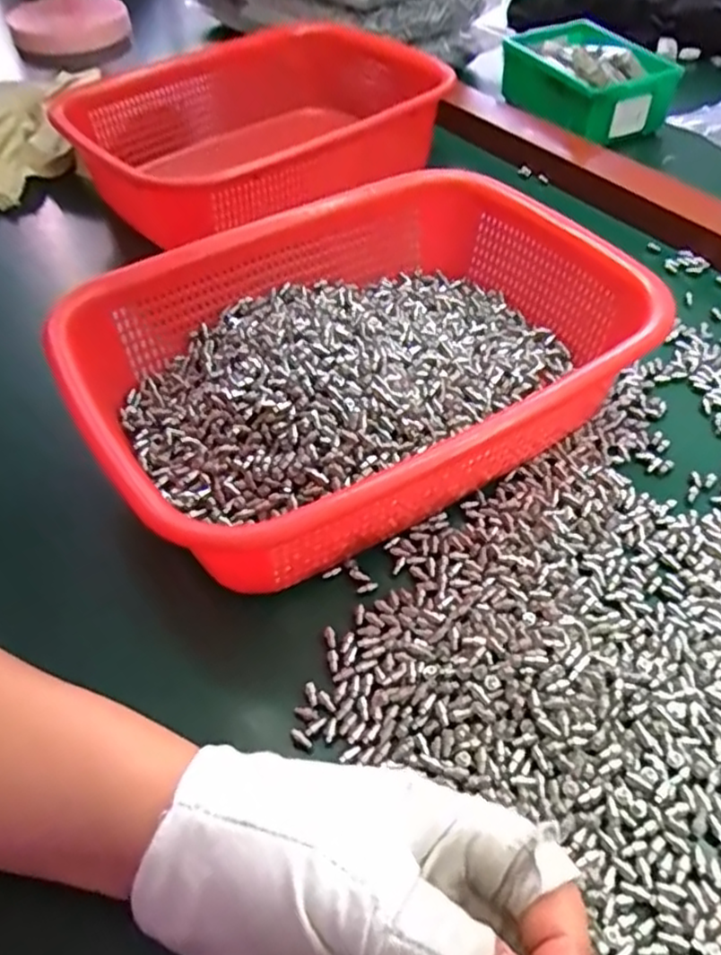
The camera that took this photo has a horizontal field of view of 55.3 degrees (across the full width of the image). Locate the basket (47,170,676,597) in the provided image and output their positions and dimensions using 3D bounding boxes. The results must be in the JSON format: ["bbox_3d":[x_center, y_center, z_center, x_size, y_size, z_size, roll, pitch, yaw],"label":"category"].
[{"bbox_3d":[0.001,-0.065,0.372,0.282,0.066,0.211,-31,55,-23],"label":"basket"}]

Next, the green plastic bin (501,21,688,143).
[{"bbox_3d":[0.206,-0.368,0.636,0.110,0.051,0.147,-20,52,-14],"label":"green plastic bin"}]

